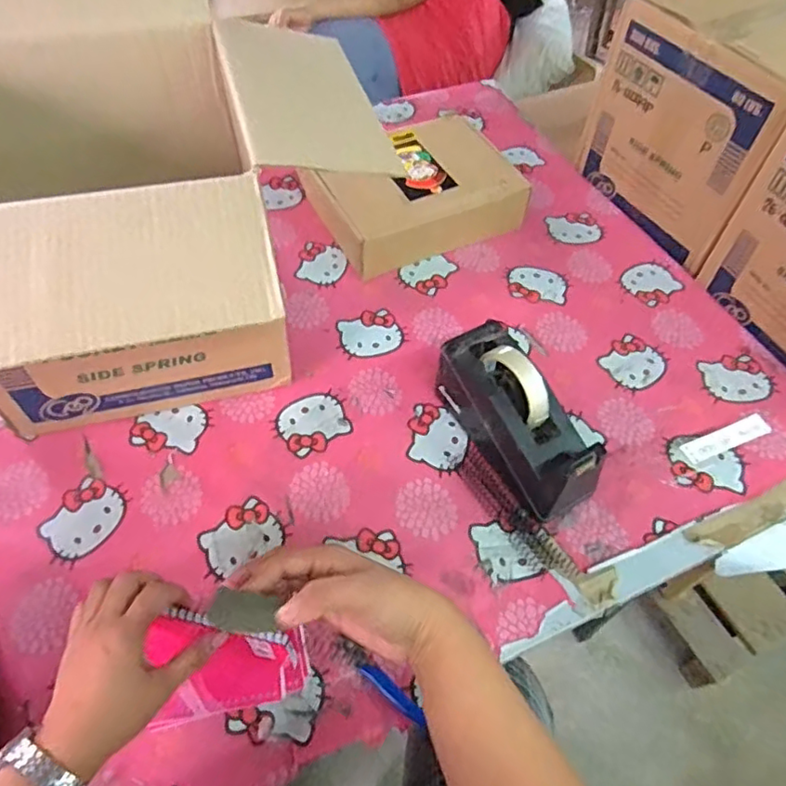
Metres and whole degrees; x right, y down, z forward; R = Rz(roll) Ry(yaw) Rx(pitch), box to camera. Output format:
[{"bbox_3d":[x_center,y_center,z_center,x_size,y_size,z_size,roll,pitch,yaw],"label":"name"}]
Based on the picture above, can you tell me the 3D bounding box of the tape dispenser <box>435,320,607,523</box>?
[{"bbox_3d":[0.132,0.027,0.639,0.080,0.108,0.203,-26,59,-19],"label":"tape dispenser"}]

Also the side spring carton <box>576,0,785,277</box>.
[{"bbox_3d":[0.482,-0.391,0.835,0.268,0.274,0.282,-22,58,-17],"label":"side spring carton"}]

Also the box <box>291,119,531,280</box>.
[{"bbox_3d":[0.025,-0.304,0.884,0.271,0.084,0.230,-19,57,-15],"label":"box"}]

